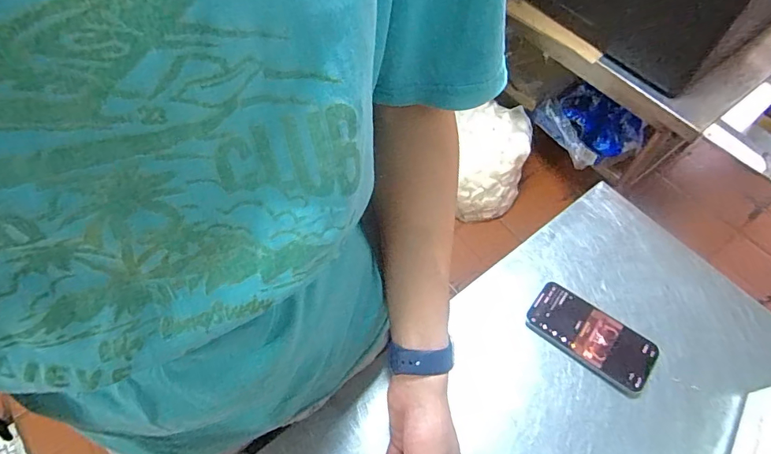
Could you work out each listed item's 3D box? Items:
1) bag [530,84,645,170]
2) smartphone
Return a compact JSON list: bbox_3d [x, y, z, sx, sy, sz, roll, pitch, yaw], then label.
[{"bbox_3d":[0.632,-0.321,1.404,0.148,0.174,0.300,-25,63,-14],"label":"bag"},{"bbox_3d":[0.240,0.128,0.524,0.142,0.012,0.070,35,66,22],"label":"smartphone"}]

